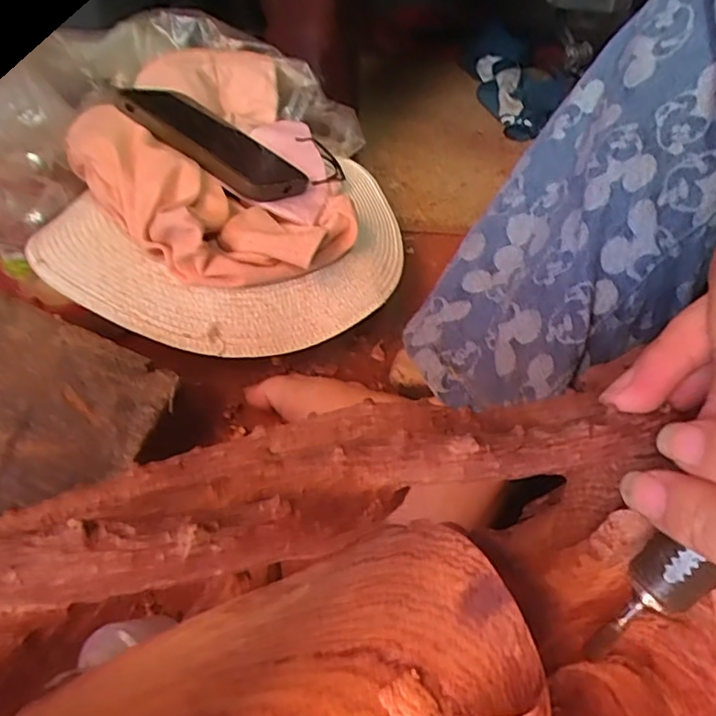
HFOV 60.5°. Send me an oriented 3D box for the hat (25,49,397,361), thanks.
[{"bbox_3d":[-0.096,-0.144,0.511,0.271,0.101,0.318,7,43,0],"label":"hat"}]

